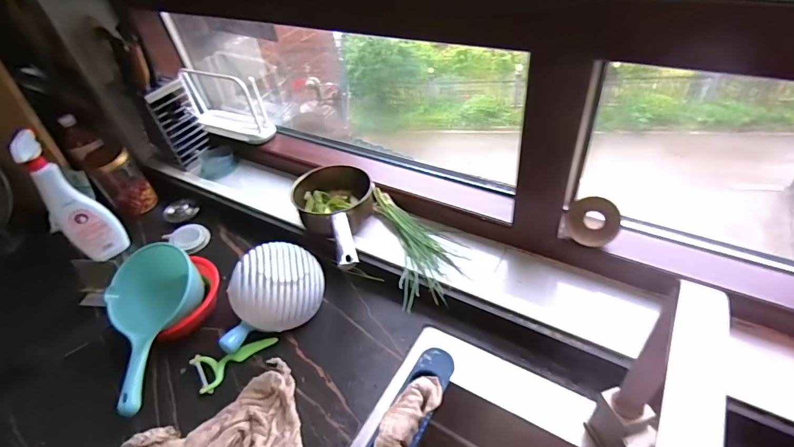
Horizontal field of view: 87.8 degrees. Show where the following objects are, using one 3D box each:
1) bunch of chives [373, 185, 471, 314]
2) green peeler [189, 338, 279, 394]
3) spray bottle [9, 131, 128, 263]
[{"bbox_3d":[0.037,0.028,0.767,0.113,0.047,0.259,-13,44,-6],"label":"bunch of chives"},{"bbox_3d":[-0.271,0.219,0.691,0.132,0.021,0.064,-31,48,-23],"label":"green peeler"},{"bbox_3d":[-0.660,-0.037,0.833,0.091,0.301,0.062,-35,50,-26],"label":"spray bottle"}]

